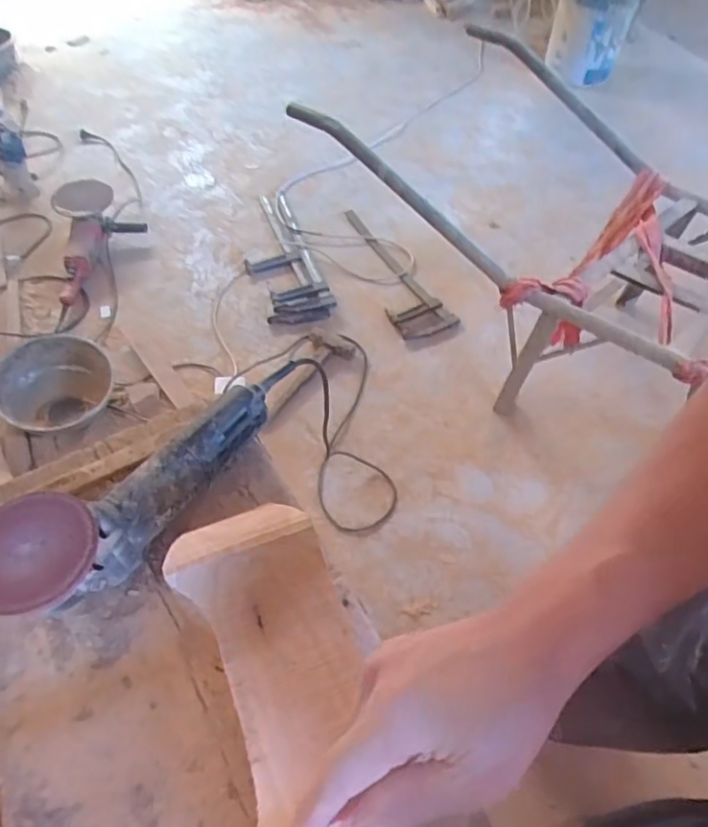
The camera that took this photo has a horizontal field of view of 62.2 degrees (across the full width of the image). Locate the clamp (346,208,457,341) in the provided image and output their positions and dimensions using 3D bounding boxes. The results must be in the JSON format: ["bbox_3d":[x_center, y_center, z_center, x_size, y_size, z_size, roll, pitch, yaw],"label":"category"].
[{"bbox_3d":[0.077,-0.406,1.703,0.184,0.058,0.550,-31,60,-20],"label":"clamp"}]

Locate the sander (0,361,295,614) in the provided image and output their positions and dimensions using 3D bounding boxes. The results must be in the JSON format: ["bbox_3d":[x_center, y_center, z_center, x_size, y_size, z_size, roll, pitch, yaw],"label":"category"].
[{"bbox_3d":[-0.177,0.054,0.538,0.088,0.079,0.345,34,47,16],"label":"sander"}]

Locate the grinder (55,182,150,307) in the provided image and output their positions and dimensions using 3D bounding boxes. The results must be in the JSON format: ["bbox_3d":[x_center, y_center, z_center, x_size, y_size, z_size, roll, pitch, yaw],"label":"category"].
[{"bbox_3d":[-0.727,-0.504,1.672,0.218,0.140,0.400,-10,55,-7],"label":"grinder"}]

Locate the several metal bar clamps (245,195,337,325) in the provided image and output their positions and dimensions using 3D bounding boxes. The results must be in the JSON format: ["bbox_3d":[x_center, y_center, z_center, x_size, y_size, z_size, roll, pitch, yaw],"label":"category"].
[{"bbox_3d":[-0.229,-0.480,1.754,0.193,0.040,0.549,-18,57,-12],"label":"several metal bar clamps"}]

